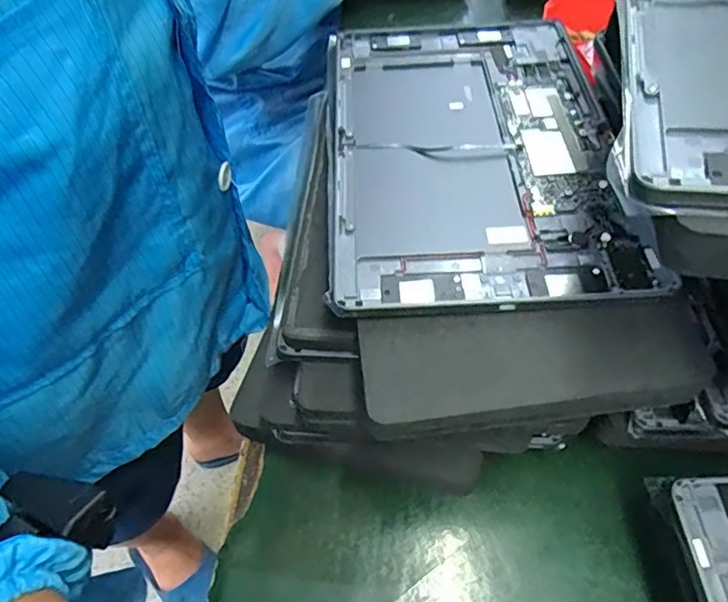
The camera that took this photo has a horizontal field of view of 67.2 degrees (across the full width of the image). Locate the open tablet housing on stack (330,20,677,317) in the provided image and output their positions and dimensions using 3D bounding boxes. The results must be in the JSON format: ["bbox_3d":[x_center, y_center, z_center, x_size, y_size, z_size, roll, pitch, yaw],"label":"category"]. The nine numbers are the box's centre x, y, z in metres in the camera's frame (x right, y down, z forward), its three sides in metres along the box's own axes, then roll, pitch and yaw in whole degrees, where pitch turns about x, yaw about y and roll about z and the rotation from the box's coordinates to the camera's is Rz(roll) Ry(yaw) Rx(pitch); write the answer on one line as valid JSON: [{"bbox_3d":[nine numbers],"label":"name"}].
[{"bbox_3d":[0.064,-0.096,0.331,0.163,0.013,0.242,-1,55,-2],"label":"open tablet housing on stack"}]

